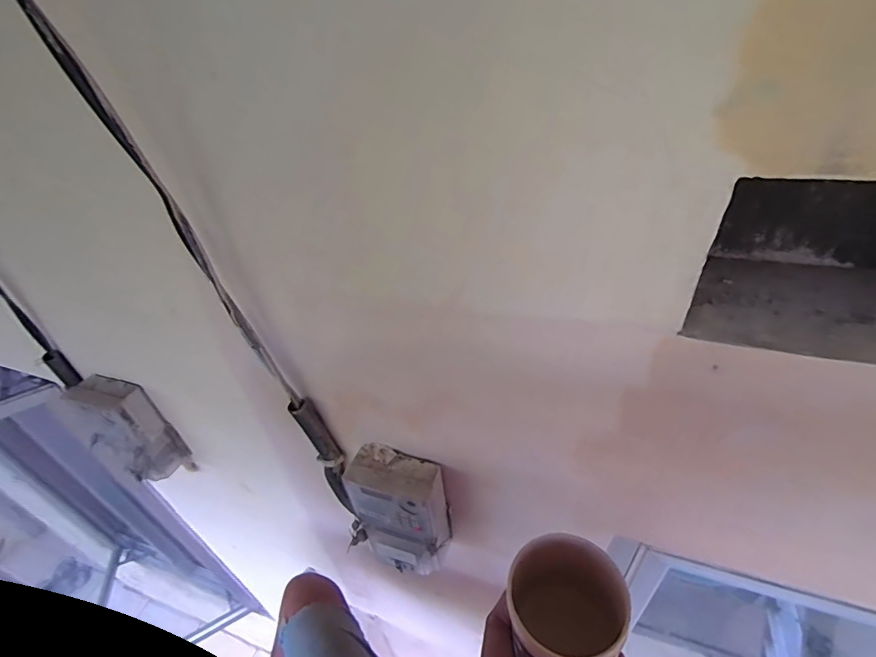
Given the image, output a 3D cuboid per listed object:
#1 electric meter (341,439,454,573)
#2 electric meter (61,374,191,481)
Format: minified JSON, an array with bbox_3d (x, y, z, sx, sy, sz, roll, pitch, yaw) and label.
[{"bbox_3d":[-0.050,0.256,0.604,0.127,0.181,0.076,6,41,16],"label":"electric meter"},{"bbox_3d":[-0.560,0.176,0.781,0.136,0.186,0.085,18,45,28],"label":"electric meter"}]

